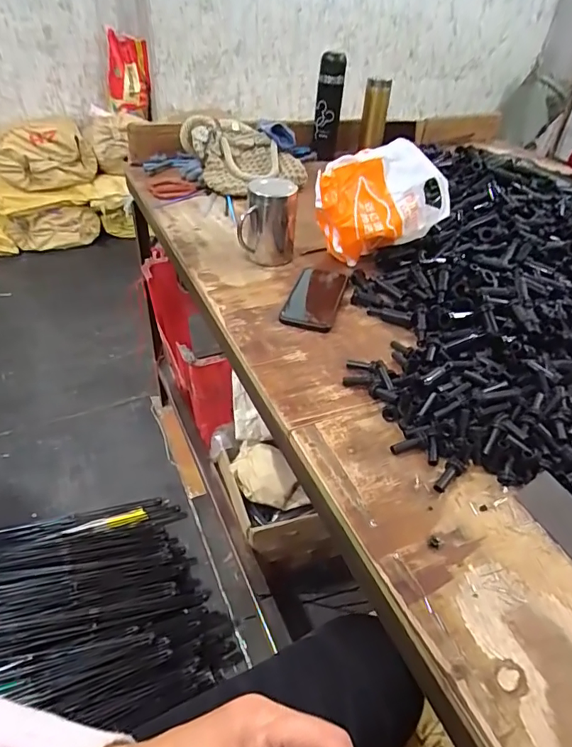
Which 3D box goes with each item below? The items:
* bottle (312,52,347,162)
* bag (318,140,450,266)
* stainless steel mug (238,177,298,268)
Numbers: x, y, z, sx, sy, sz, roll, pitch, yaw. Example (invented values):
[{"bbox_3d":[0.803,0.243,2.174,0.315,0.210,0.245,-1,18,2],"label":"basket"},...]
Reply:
[{"bbox_3d":[0.106,-0.660,1.205,0.062,0.243,0.077,6,40,2],"label":"bottle"},{"bbox_3d":[0.144,-0.265,0.764,0.205,0.156,0.102,-9,42,-16],"label":"bag"},{"bbox_3d":[-0.029,-0.241,0.763,0.089,0.118,0.083,3,41,-2],"label":"stainless steel mug"}]

